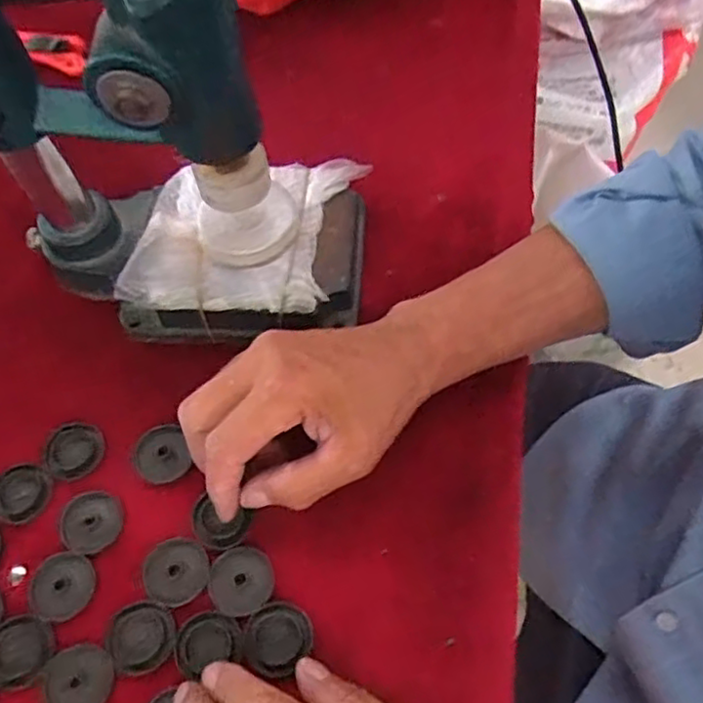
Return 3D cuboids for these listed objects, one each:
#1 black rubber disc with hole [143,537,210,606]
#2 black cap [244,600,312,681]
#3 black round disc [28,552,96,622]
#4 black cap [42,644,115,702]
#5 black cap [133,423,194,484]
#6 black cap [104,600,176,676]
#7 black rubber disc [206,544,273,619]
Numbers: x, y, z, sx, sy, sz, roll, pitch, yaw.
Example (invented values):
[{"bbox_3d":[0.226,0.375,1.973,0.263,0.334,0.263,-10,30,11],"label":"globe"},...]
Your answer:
[{"bbox_3d":[-0.090,0.112,0.339,0.032,0.004,0.032,-1,62,2],"label":"black rubber disc with hole"},{"bbox_3d":[-0.036,0.139,0.322,0.033,0.004,0.033,-1,62,2],"label":"black cap"},{"bbox_3d":[-0.149,0.120,0.339,0.034,0.004,0.032,-1,62,2],"label":"black round disc"},{"bbox_3d":[-0.131,0.159,0.318,0.033,0.004,0.032,-1,62,2],"label":"black cap"},{"bbox_3d":[-0.107,0.057,0.370,0.029,0.004,0.033,-25,64,-10],"label":"black cap"},{"bbox_3d":[-0.104,0.140,0.325,0.033,0.005,0.032,-1,62,2],"label":"black cap"},{"bbox_3d":[-0.056,0.116,0.336,0.032,0.004,0.033,-1,62,2],"label":"black rubber disc"}]

